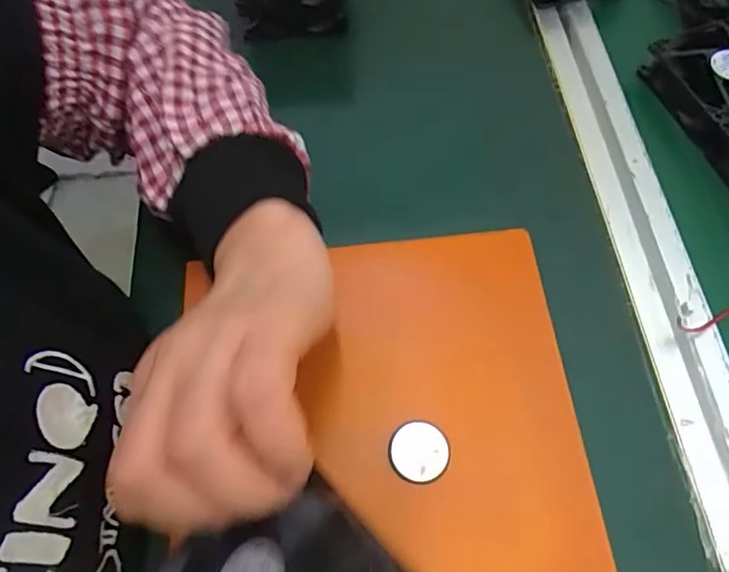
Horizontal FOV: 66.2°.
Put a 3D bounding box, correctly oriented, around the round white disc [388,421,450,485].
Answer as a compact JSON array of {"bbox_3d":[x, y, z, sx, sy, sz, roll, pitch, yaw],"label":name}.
[{"bbox_3d":[0.027,0.081,0.274,0.029,0.004,0.028,7,74,0],"label":"round white disc"}]

